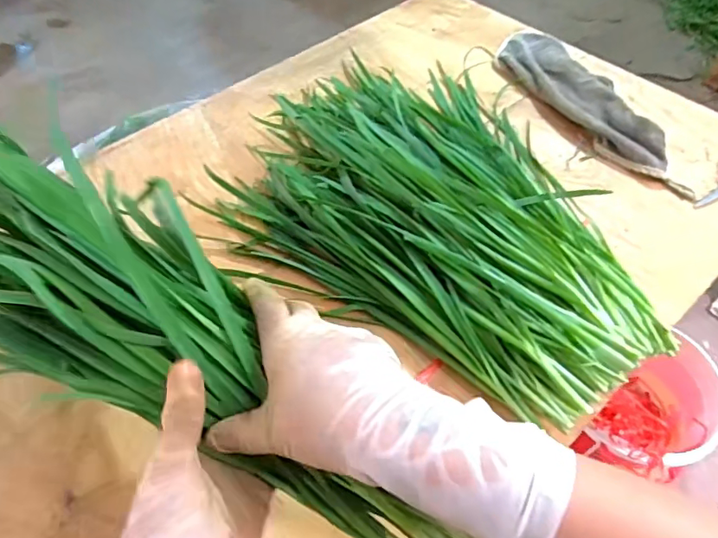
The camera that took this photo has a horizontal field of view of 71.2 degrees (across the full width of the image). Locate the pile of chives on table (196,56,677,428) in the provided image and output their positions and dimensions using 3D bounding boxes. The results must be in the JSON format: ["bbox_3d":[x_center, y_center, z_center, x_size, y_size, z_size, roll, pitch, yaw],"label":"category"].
[{"bbox_3d":[0.085,-0.096,0.541,0.481,0.056,0.396,25,58,20],"label":"pile of chives on table"}]

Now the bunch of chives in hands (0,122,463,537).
[{"bbox_3d":[-0.129,0.031,0.301,0.447,0.072,0.137,32,60,8],"label":"bunch of chives in hands"}]

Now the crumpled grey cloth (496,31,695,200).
[{"bbox_3d":[0.285,-0.219,0.638,0.098,0.031,0.341,-18,54,-10],"label":"crumpled grey cloth"}]

